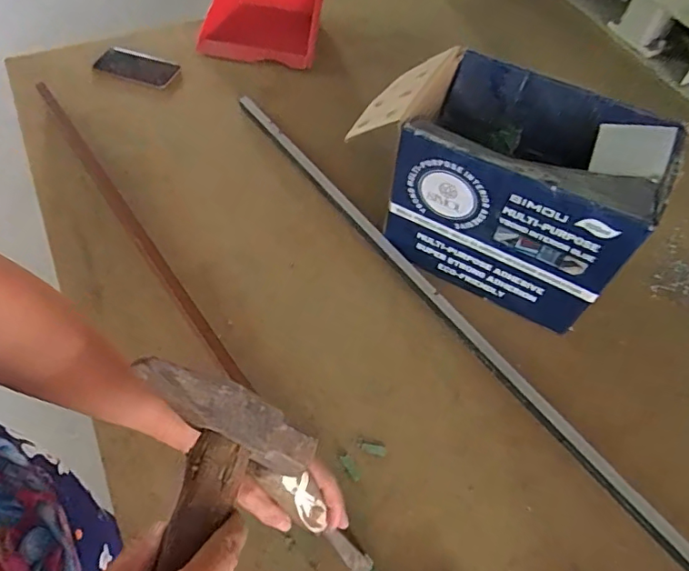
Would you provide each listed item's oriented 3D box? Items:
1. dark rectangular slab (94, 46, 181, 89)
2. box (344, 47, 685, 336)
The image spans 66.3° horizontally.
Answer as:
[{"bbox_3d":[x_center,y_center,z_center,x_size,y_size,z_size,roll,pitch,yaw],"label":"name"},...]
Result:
[{"bbox_3d":[-0.412,-0.433,1.053,0.155,0.017,0.078,19,64,2],"label":"dark rectangular slab"},{"bbox_3d":[0.211,-0.143,0.734,0.369,0.219,0.200,26,61,17],"label":"box"}]

